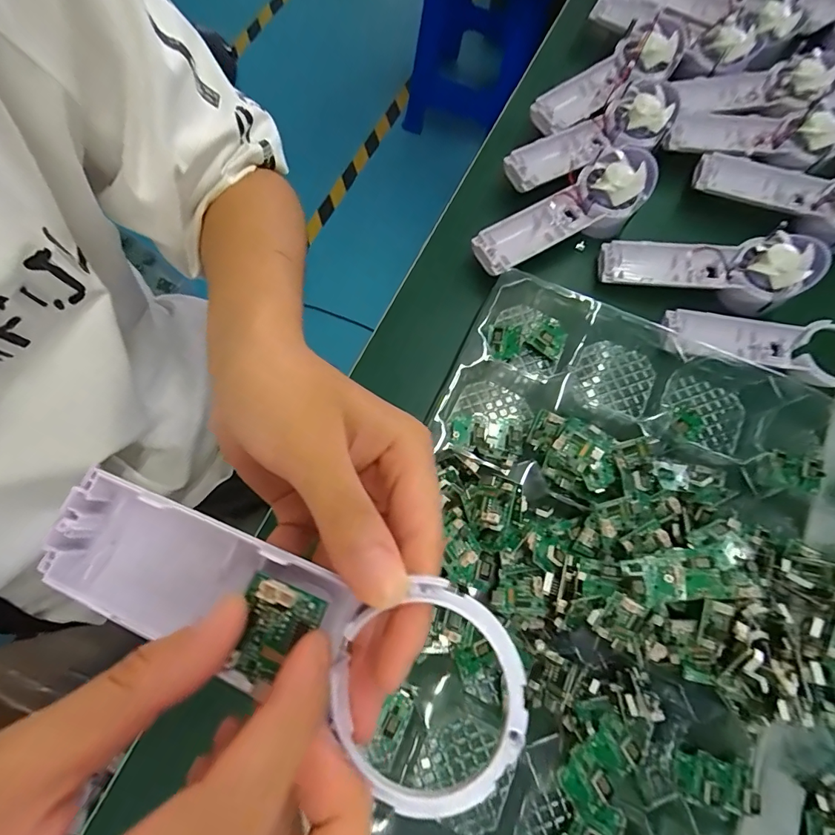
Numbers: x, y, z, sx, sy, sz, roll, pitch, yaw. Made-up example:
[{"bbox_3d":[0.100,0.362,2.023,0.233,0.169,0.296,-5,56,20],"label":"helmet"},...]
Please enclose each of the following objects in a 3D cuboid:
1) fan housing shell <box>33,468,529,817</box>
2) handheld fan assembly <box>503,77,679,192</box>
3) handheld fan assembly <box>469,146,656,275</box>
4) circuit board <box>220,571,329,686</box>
[{"bbox_3d":[-0.051,0.066,0.146,0.171,0.024,0.057,16,74,14],"label":"fan housing shell"},{"bbox_3d":[0.169,-0.269,0.413,0.182,0.028,0.063,-32,80,-12],"label":"handheld fan assembly"},{"bbox_3d":[0.137,-0.184,0.389,0.181,0.036,0.066,-33,80,-12],"label":"handheld fan assembly"},{"bbox_3d":[-0.046,0.068,0.135,0.024,0.007,0.030,23,75,7],"label":"circuit board"}]

